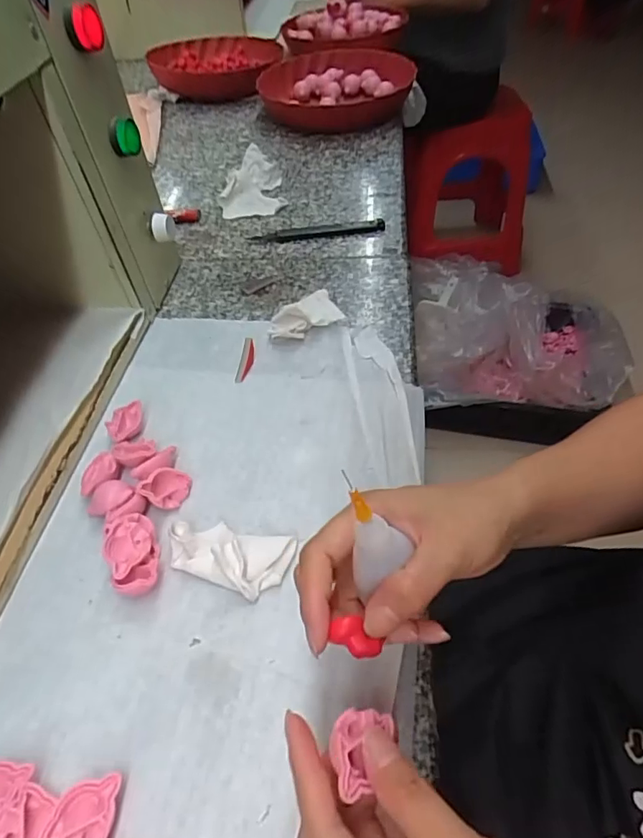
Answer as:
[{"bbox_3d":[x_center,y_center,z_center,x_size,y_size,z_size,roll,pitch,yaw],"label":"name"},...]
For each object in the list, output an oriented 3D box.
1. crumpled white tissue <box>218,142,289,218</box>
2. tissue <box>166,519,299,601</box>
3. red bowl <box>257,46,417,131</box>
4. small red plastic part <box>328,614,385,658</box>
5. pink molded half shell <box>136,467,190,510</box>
[{"bbox_3d":[-0.094,-0.311,0.661,0.079,0.024,0.147,-11,50,-4],"label":"crumpled white tissue"},{"bbox_3d":[-0.059,0.085,0.320,0.079,0.020,0.040,8,51,11],"label":"tissue"},{"bbox_3d":[0.020,-0.511,0.793,0.214,0.066,0.264,-20,51,-12],"label":"red bowl"},{"bbox_3d":[0.015,0.092,0.214,0.020,0.009,0.012,21,55,21],"label":"small red plastic part"},{"bbox_3d":[-0.107,0.048,0.357,0.024,0.023,0.033,34,60,28],"label":"pink molded half shell"}]

